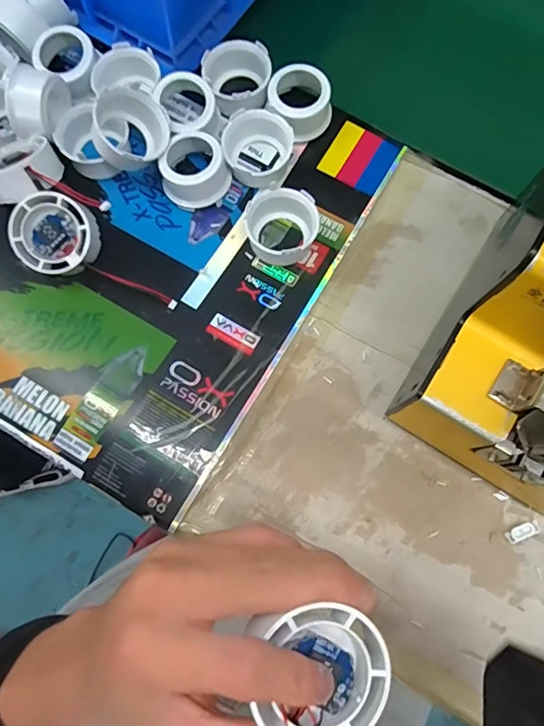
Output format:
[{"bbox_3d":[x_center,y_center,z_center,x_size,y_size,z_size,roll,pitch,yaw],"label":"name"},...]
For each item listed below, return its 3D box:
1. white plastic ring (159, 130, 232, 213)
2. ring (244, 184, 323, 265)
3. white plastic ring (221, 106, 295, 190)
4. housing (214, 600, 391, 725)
[{"bbox_3d":[-0.060,-0.147,0.357,0.048,0.036,0.049,1,74,-2],"label":"white plastic ring"},{"bbox_3d":[0.006,-0.100,0.349,0.055,0.029,0.054,1,74,-2],"label":"ring"},{"bbox_3d":[-0.011,-0.167,0.363,0.049,0.029,0.053,1,74,-2],"label":"white plastic ring"},{"bbox_3d":[0.016,0.117,0.172,0.055,0.015,0.049,3,74,-1],"label":"housing"}]

